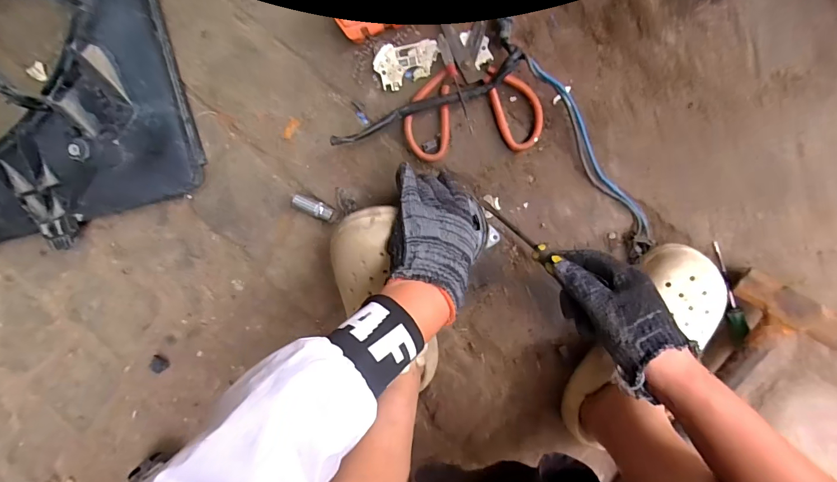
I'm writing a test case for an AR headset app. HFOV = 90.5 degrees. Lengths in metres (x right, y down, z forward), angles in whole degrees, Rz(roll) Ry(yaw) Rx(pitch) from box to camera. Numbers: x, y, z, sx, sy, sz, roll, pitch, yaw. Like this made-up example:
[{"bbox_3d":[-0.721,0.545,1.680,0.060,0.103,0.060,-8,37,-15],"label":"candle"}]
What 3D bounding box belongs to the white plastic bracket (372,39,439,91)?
[{"bbox_3d":[-0.013,-0.203,0.481,0.073,0.013,0.046,-5,95,6],"label":"white plastic bracket"}]

